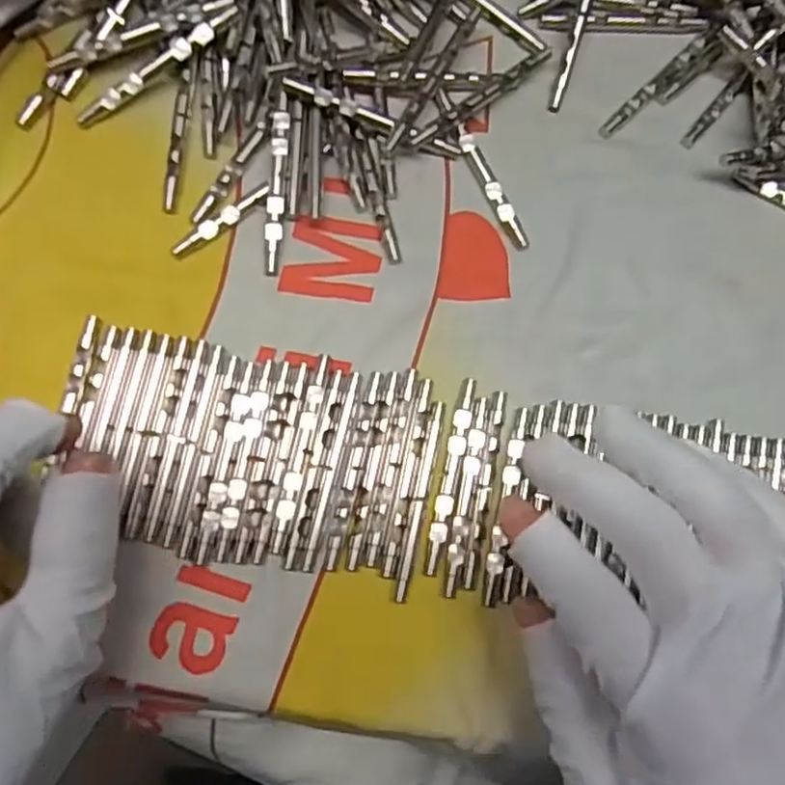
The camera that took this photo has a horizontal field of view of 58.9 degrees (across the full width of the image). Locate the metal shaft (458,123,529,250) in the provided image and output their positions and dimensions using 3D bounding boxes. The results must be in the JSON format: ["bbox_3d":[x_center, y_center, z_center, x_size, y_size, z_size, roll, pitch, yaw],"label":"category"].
[{"bbox_3d":[0.037,-0.077,0.258,0.006,0.004,0.051,-25,86,-9],"label":"metal shaft"}]

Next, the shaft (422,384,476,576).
[{"bbox_3d":[0.020,0.028,0.241,0.006,0.004,0.068,13,81,-5],"label":"shaft"}]

